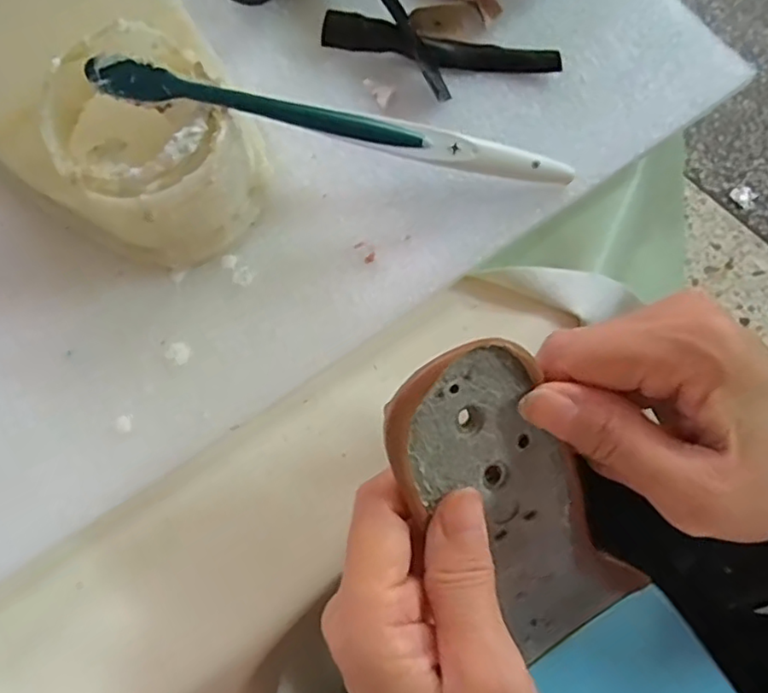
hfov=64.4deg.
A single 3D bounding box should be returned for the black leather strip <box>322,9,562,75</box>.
[{"bbox_3d":[0.025,-0.136,0.278,0.106,0.009,0.018,8,73,6],"label":"black leather strip"}]

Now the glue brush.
[{"bbox_3d":[-0.014,-0.084,0.235,0.185,0.009,0.011,9,73,-11],"label":"glue brush"}]

